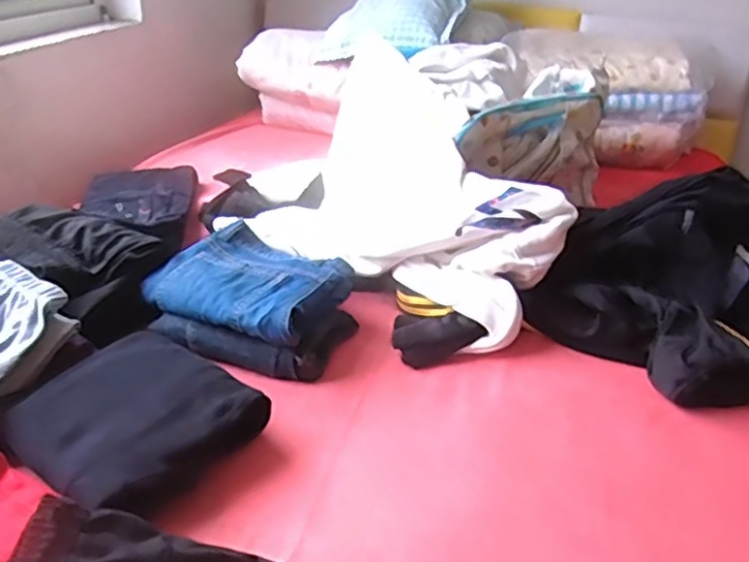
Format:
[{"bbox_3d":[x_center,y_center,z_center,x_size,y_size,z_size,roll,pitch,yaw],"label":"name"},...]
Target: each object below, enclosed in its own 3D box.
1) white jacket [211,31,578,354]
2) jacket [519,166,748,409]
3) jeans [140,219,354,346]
[{"bbox_3d":[-0.018,-0.174,1.103,0.371,0.227,0.731,-11,34,-24],"label":"white jacket"},{"bbox_3d":[0.476,-0.005,0.947,0.400,0.198,0.330,-22,39,-37],"label":"jacket"},{"bbox_3d":[-0.166,-0.008,0.894,0.238,0.048,0.205,17,33,20],"label":"jeans"}]

